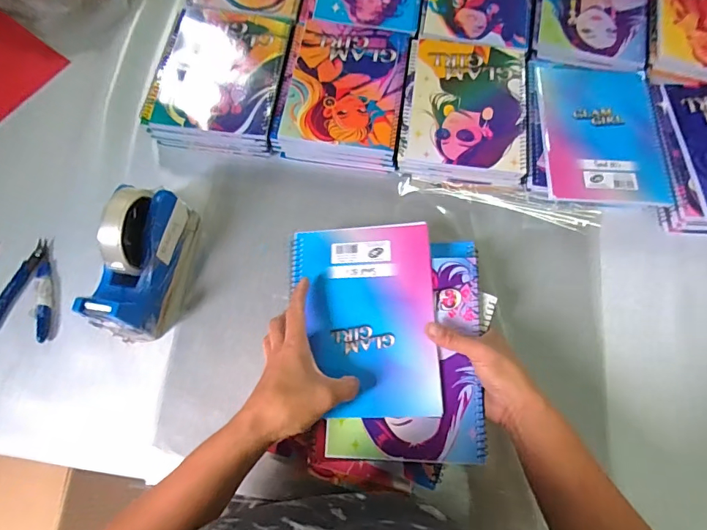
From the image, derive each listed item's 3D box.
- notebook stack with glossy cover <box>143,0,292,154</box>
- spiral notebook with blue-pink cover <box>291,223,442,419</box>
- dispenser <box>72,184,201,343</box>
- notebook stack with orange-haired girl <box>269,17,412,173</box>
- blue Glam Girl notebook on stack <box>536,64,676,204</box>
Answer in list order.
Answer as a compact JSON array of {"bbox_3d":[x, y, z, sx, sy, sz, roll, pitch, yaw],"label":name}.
[{"bbox_3d":[-0.175,-0.251,0.569,0.161,0.045,0.200,6,71,2],"label":"notebook stack with glossy cover"},{"bbox_3d":[0.009,0.052,0.434,0.144,0.016,0.194,-2,71,1],"label":"spiral notebook with blue-pink cover"},{"bbox_3d":[-0.227,-0.006,0.456,0.068,0.106,0.163,18,72,5],"label":"dispenser"},{"bbox_3d":[-0.013,-0.232,0.569,0.158,0.040,0.200,9,72,2],"label":"notebook stack with orange-haired girl"},{"bbox_3d":[0.318,-0.175,0.538,0.149,0.010,0.205,3,71,0],"label":"blue Glam Girl notebook on stack"}]

